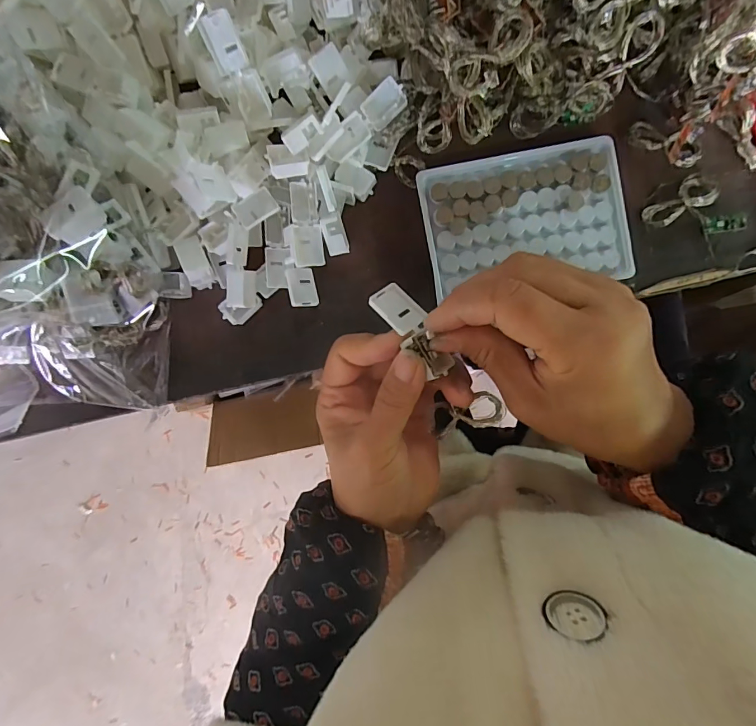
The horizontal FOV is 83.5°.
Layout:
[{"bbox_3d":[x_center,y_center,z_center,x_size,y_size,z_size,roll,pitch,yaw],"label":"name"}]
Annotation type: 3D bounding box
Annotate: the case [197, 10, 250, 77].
[{"bbox_3d":[-0.086,-0.180,0.237,0.018,0.028,0.004,-18,47,4],"label":"case"}]

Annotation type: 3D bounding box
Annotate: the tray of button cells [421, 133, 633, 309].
[{"bbox_3d":[0.097,-0.098,0.282,0.129,0.009,0.089,-9,92,4],"label":"tray of button cells"}]

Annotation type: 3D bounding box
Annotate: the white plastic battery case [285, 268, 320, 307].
[{"bbox_3d":[-0.052,-0.052,0.291,0.020,0.006,0.027,-13,84,-31],"label":"white plastic battery case"}]

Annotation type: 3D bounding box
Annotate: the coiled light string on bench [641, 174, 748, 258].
[{"bbox_3d":[0.210,-0.102,0.276,0.054,0.016,0.044,27,94,2],"label":"coiled light string on bench"}]

